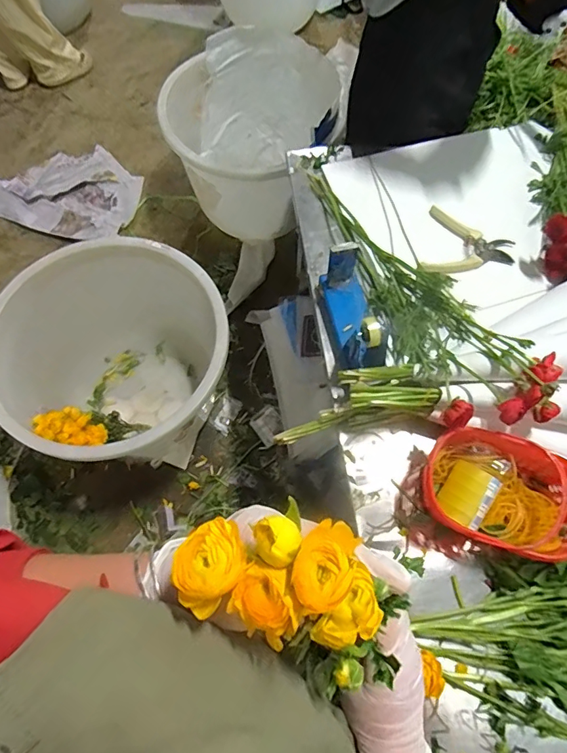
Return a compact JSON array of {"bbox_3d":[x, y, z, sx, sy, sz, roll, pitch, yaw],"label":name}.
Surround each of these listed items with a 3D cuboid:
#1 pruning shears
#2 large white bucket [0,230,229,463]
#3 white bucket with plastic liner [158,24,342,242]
[{"bbox_3d":[0.321,-0.221,0.807,0.148,0.016,0.140,14,67,5],"label":"pruning shears"},{"bbox_3d":[-0.417,-0.019,1.281,0.534,0.486,0.555,0,67,-1],"label":"large white bucket"},{"bbox_3d":[-0.110,-0.796,1.616,0.560,0.407,0.512,0,67,-1],"label":"white bucket with plastic liner"}]

